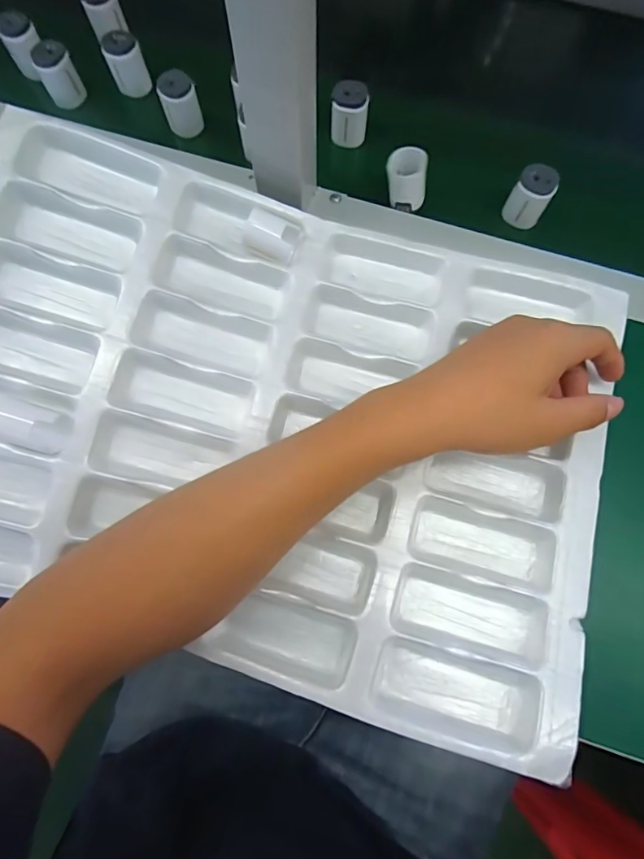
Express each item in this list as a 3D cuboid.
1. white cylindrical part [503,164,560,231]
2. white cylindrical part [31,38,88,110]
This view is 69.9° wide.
[{"bbox_3d":[0.167,-0.186,0.368,0.030,0.040,0.028,0,78,-1],"label":"white cylindrical part"},{"bbox_3d":[-0.229,-0.310,0.401,0.032,0.040,0.029,-26,80,-6],"label":"white cylindrical part"}]

